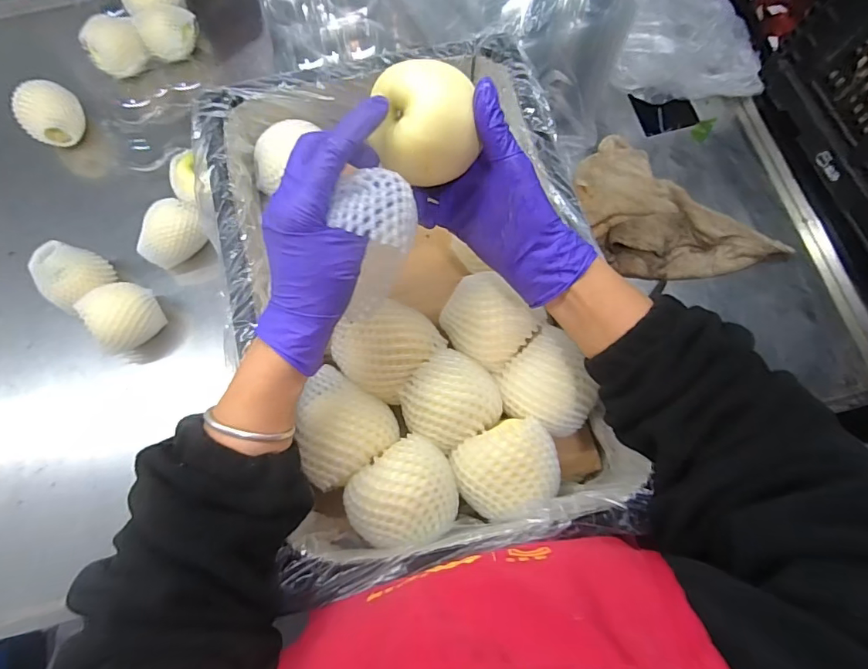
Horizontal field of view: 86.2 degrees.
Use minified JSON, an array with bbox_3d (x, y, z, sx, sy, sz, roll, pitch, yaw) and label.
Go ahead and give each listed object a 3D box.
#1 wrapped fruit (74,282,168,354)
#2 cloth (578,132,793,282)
[{"bbox_3d":[-0.440,-0.023,0.671,0.093,0.100,0.073,-42,78,-10],"label":"wrapped fruit"},{"bbox_3d":[0.351,-0.161,0.705,0.321,0.063,0.183,38,78,11],"label":"cloth"}]

